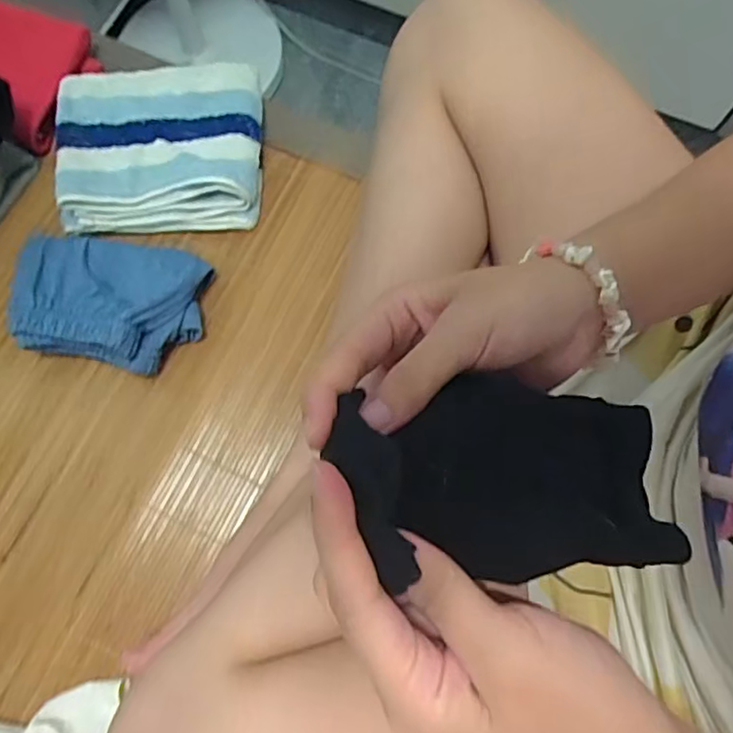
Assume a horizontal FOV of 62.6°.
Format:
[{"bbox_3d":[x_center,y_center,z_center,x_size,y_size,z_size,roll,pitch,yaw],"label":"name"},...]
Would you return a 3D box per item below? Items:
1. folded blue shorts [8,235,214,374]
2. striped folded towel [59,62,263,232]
[{"bbox_3d":[-0.214,-0.061,0.501,0.149,0.058,0.113,7,75,3],"label":"folded blue shorts"},{"bbox_3d":[-0.183,-0.202,0.545,0.173,0.042,0.154,-4,75,0],"label":"striped folded towel"}]

